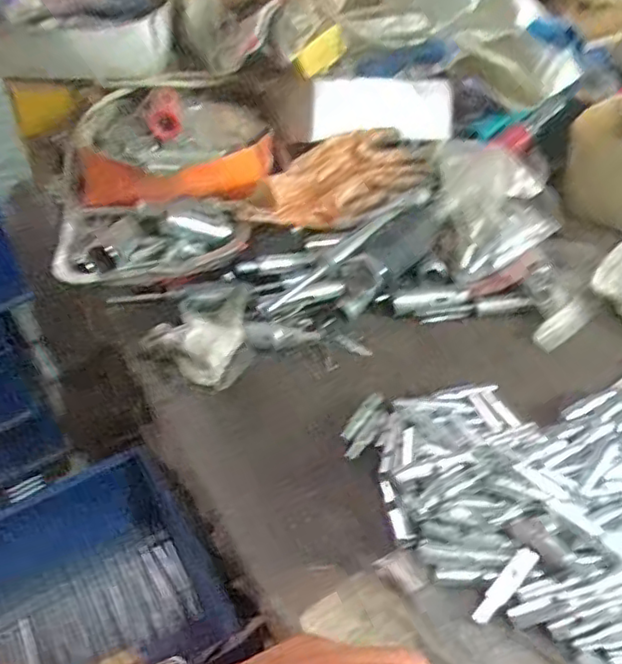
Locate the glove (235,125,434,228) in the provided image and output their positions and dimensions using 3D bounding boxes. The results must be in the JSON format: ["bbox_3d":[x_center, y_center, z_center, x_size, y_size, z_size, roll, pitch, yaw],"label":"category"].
[{"bbox_3d":[0.027,-0.140,0.616,0.201,0.060,0.079,-23,43,-19],"label":"glove"}]

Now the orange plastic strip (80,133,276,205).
[{"bbox_3d":[-0.126,-0.156,0.606,0.186,0.050,0.083,-13,41,-8],"label":"orange plastic strip"}]

